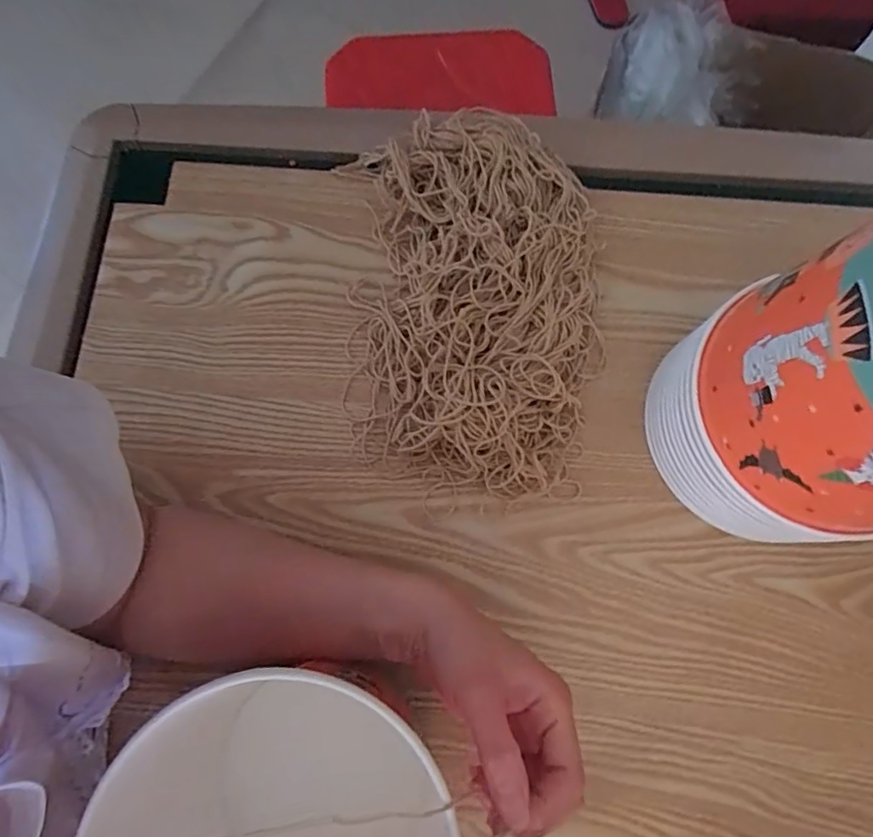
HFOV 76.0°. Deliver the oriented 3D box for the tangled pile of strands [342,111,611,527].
[{"bbox_3d":[0.028,-0.088,0.407,0.180,0.057,0.292,-3,77,0],"label":"tangled pile of strands"}]

